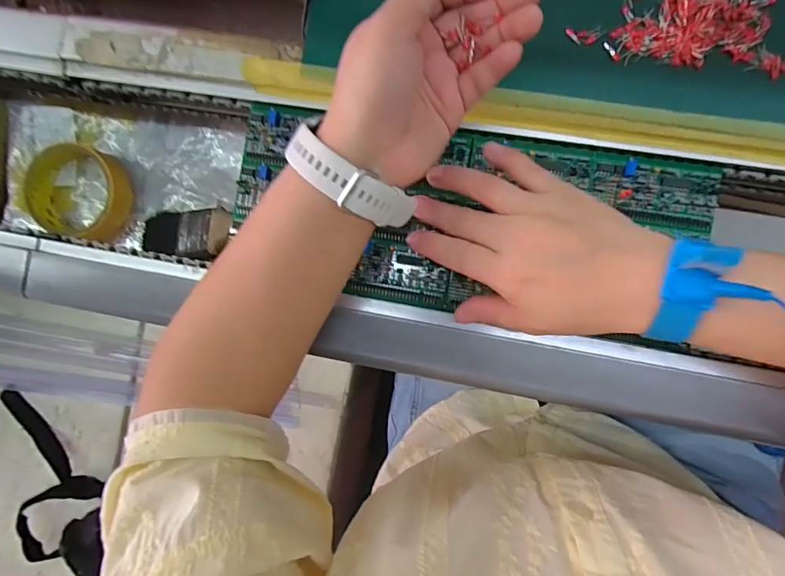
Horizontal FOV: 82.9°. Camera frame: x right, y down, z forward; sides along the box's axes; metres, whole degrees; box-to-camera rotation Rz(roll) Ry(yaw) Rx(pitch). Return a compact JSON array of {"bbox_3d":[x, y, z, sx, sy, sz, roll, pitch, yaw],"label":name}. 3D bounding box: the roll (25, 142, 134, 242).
[{"bbox_3d":[-0.301,-0.092,0.430,0.084,0.033,0.087,0,90,5],"label":"roll"}]

